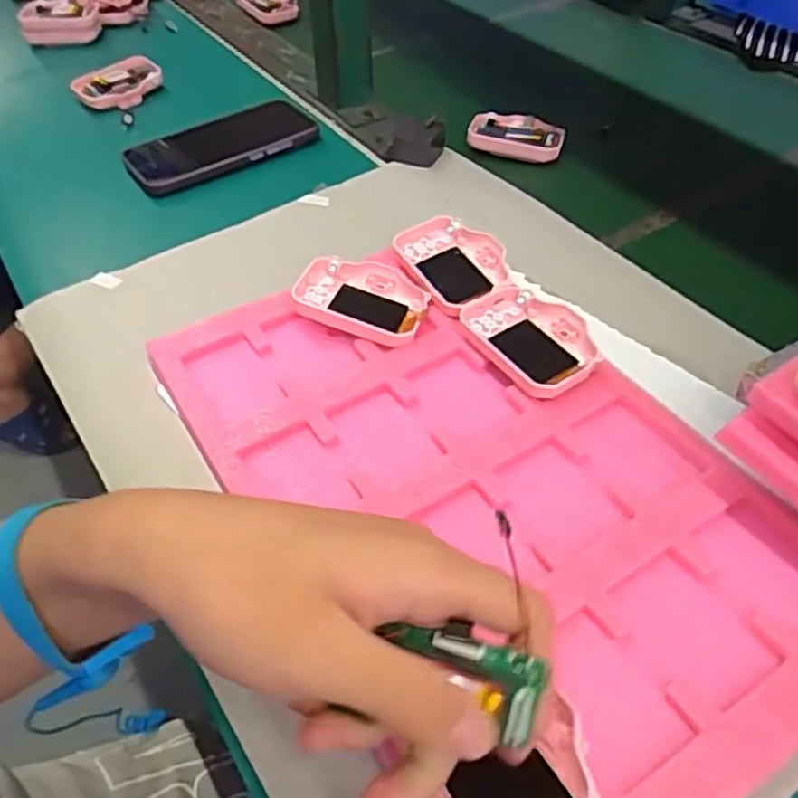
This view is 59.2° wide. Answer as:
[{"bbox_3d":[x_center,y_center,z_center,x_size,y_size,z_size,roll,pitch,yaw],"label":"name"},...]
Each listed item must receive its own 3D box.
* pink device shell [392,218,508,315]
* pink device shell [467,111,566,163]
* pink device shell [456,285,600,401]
[{"bbox_3d":[0.038,-0.093,0.483,0.061,0.016,0.080,-27,58,-15],"label":"pink device shell"},{"bbox_3d":[0.106,-0.237,0.637,0.082,0.019,0.050,8,48,9],"label":"pink device shell"},{"bbox_3d":[0.083,-0.037,0.433,0.062,0.016,0.087,-26,52,-21],"label":"pink device shell"}]

